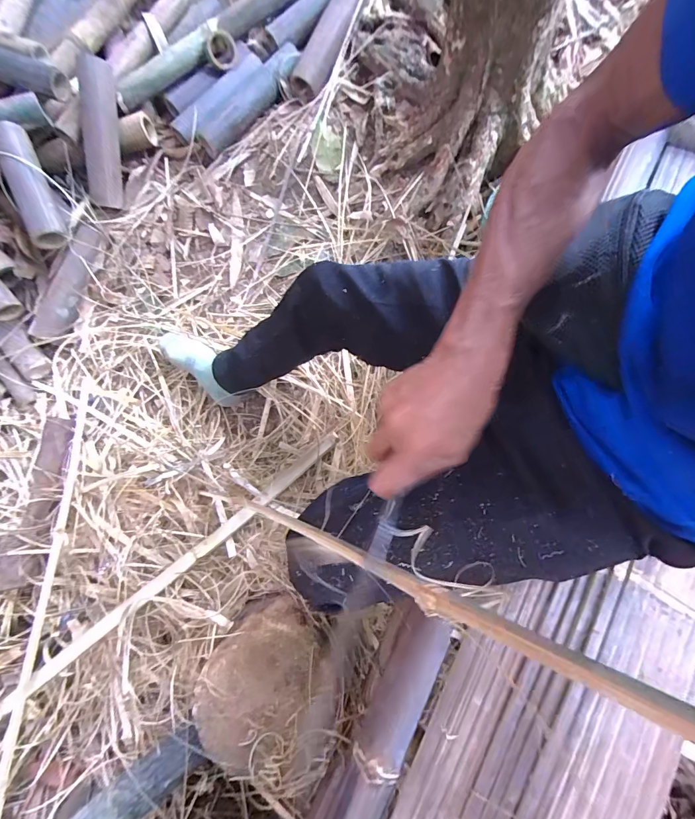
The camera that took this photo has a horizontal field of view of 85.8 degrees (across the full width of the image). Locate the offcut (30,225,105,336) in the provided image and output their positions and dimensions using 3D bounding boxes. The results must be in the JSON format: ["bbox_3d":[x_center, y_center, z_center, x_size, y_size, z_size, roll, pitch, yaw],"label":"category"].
[{"bbox_3d":[-0.726,-0.331,0.983,0.089,0.066,0.317,24,84,9],"label":"offcut"}]

